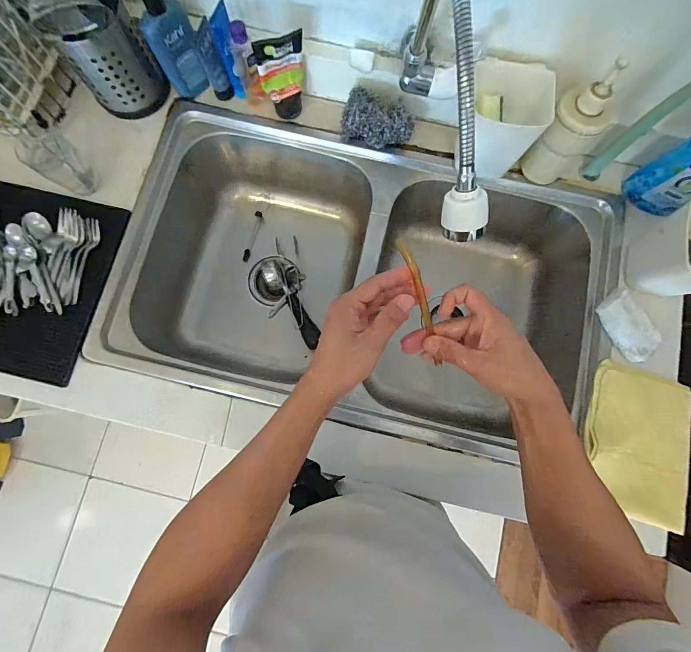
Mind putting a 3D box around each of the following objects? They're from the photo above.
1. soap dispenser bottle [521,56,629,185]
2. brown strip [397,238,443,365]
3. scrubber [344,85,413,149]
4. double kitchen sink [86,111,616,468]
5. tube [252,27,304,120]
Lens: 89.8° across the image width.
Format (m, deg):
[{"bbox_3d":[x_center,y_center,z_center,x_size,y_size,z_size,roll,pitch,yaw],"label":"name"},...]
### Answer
[{"bbox_3d":[0.327,-0.284,0.506,0.072,0.158,0.073,-44,84,-7],"label":"soap dispenser bottle"},{"bbox_3d":[0.077,-0.020,0.344,0.010,0.011,0.144,-26,118,-5],"label":"brown strip"},{"bbox_3d":[0.055,-0.337,0.583,0.114,0.078,0.072,10,80,1],"label":"scrubber"},{"bbox_3d":[0.027,-0.077,0.660,0.790,0.224,0.459,13,81,1],"label":"double kitchen sink"},{"bbox_3d":[-0.097,-0.389,0.562,0.071,0.138,0.037,-15,81,-3],"label":"tube"}]

